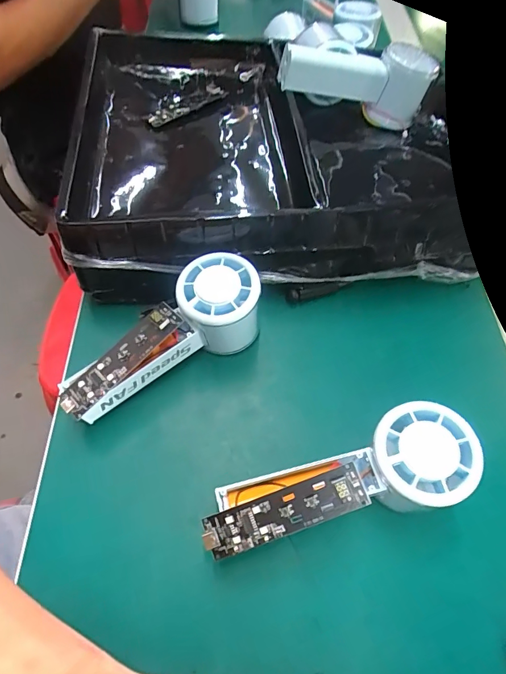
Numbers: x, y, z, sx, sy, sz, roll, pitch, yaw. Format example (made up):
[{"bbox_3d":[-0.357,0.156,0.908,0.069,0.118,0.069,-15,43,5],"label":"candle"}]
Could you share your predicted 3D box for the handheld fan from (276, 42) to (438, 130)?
[{"bbox_3d":[0.099,-0.245,0.394,0.146,0.060,0.043,2,61,-2],"label":"handheld fan"}]

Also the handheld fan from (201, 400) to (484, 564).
[{"bbox_3d":[0.049,0.094,0.245,0.155,0.065,0.053,-18,62,-13],"label":"handheld fan"}]

